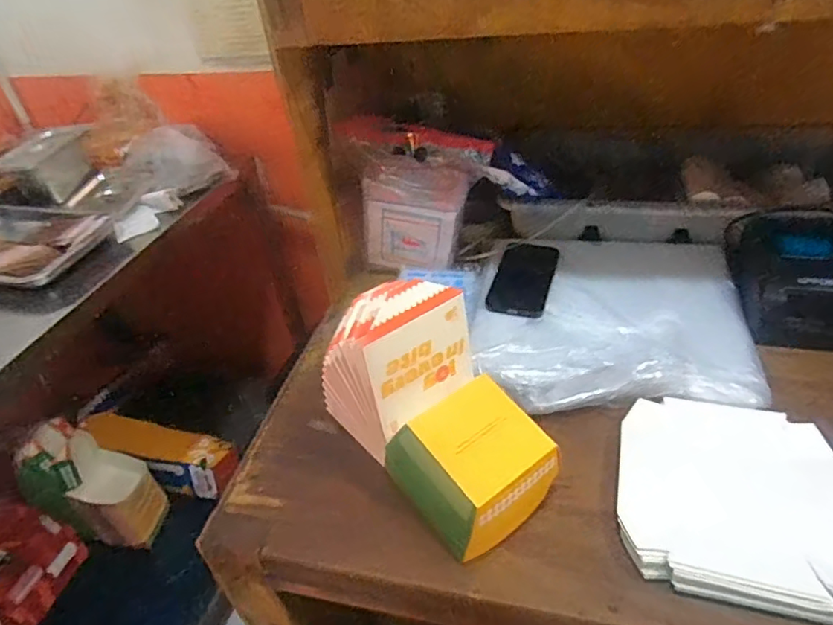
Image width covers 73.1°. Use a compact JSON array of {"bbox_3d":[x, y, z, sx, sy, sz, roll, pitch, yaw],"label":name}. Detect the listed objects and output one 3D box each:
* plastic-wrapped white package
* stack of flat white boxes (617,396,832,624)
[{"bbox_3d":[0.230,-0.005,0.694,0.325,0.028,0.305,-2,38,6],"label":"plastic-wrapped white package"},{"bbox_3d":[0.340,0.155,0.462,0.317,0.036,0.191,8,40,19],"label":"stack of flat white boxes"}]

